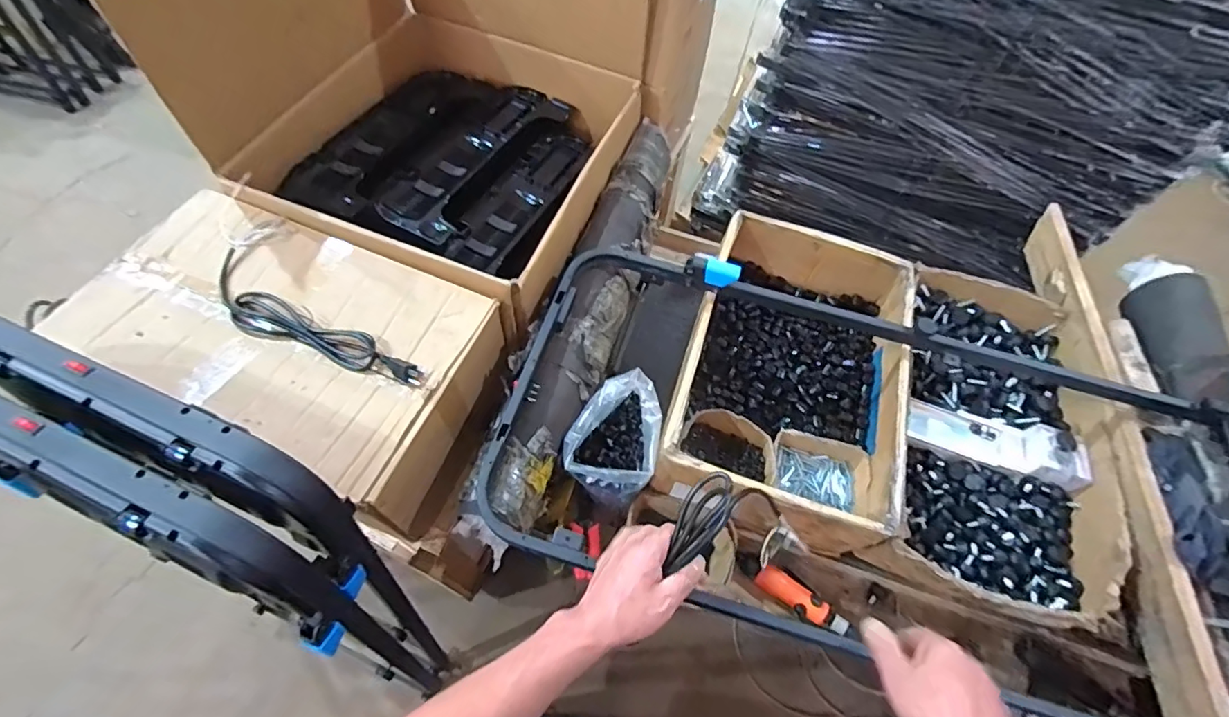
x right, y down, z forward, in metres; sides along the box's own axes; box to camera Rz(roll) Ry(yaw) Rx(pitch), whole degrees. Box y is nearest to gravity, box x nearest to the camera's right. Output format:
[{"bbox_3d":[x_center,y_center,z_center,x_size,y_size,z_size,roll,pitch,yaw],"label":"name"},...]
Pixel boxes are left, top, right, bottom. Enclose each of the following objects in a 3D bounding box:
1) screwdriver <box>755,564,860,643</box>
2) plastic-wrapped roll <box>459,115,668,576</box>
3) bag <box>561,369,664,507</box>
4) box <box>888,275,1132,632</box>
[{"bbox_3d":[0.303,0.385,0.832,0.157,0.038,0.038,30,63,14],"label":"screwdriver"},{"bbox_3d":[-0.030,-0.116,0.900,0.122,0.093,0.873,16,61,6],"label":"plastic-wrapped roll"},{"bbox_3d":[0.012,0.123,0.823,0.134,0.107,0.186,27,62,12],"label":"bag"},{"bbox_3d":[0.658,0.117,0.910,0.322,0.118,0.608,18,61,7],"label":"box"}]

